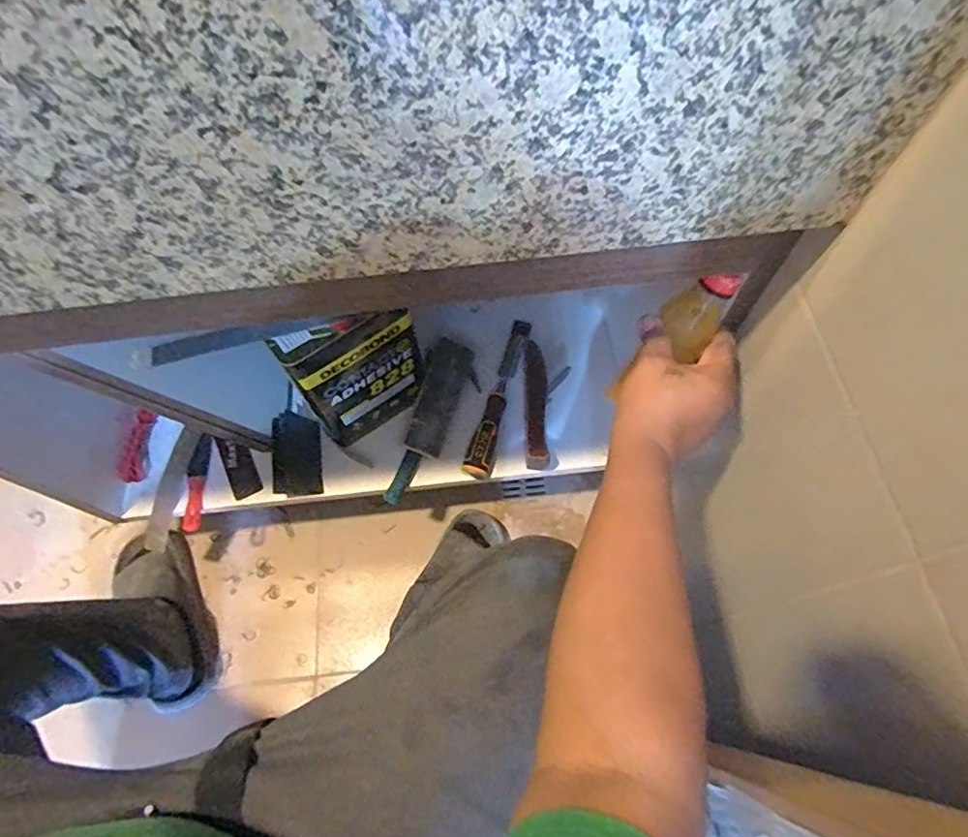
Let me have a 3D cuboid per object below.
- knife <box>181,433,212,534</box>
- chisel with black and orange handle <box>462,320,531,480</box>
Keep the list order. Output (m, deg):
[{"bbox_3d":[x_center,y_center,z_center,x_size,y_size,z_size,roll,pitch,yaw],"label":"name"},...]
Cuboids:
[{"bbox_3d":[-0.427,0.095,0.812,0.029,0.016,0.142,-1,64,2],"label":"knife"},{"bbox_3d":[0.023,-0.040,0.852,0.042,0.032,0.278,13,66,9],"label":"chisel with black and orange handle"}]

